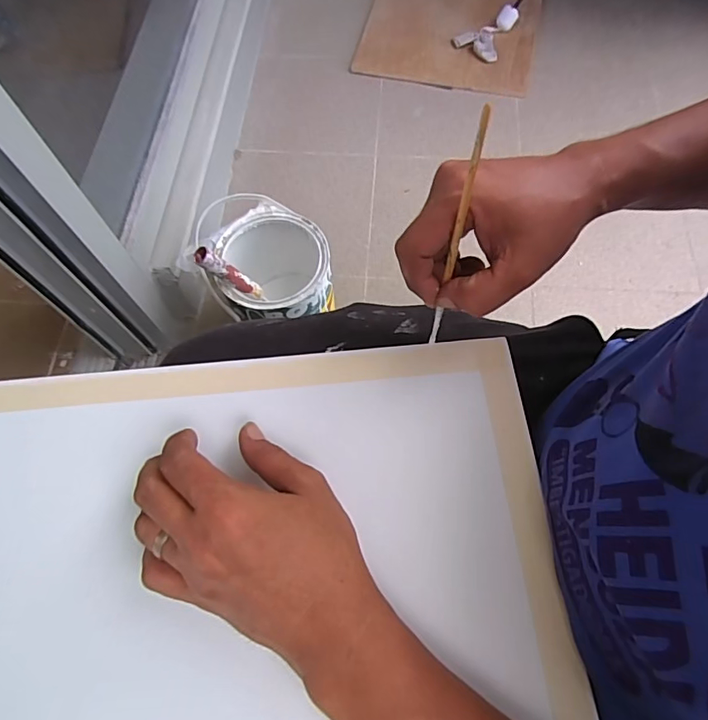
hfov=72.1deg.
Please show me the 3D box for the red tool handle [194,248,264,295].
[{"bbox_3d":[-0.166,-0.116,0.664,0.023,0.114,0.025,-18,64,25],"label":"red tool handle"}]

